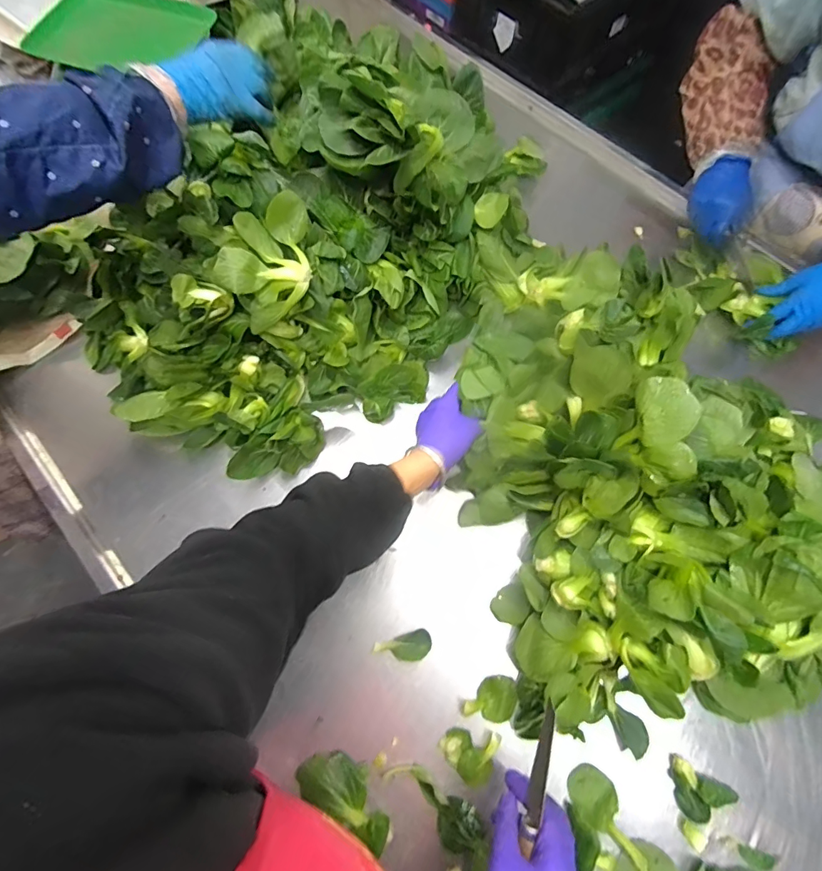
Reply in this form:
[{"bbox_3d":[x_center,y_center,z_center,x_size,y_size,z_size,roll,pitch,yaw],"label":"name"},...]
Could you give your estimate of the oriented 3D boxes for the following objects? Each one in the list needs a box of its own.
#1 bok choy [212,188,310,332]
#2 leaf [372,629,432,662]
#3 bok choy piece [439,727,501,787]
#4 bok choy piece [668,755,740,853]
[{"bbox_3d":[-0.170,-0.207,0.552,0.126,0.084,0.101,-24,72,-9],"label":"bok choy"},{"bbox_3d":[-0.009,0.263,0.557,0.070,0.004,0.033,-15,70,-6],"label":"leaf"},{"bbox_3d":[0.066,0.365,0.513,0.064,0.016,0.054,6,70,2],"label":"bok choy piece"},{"bbox_3d":[0.311,0.405,0.497,0.058,0.025,0.070,32,73,11],"label":"bok choy piece"}]

